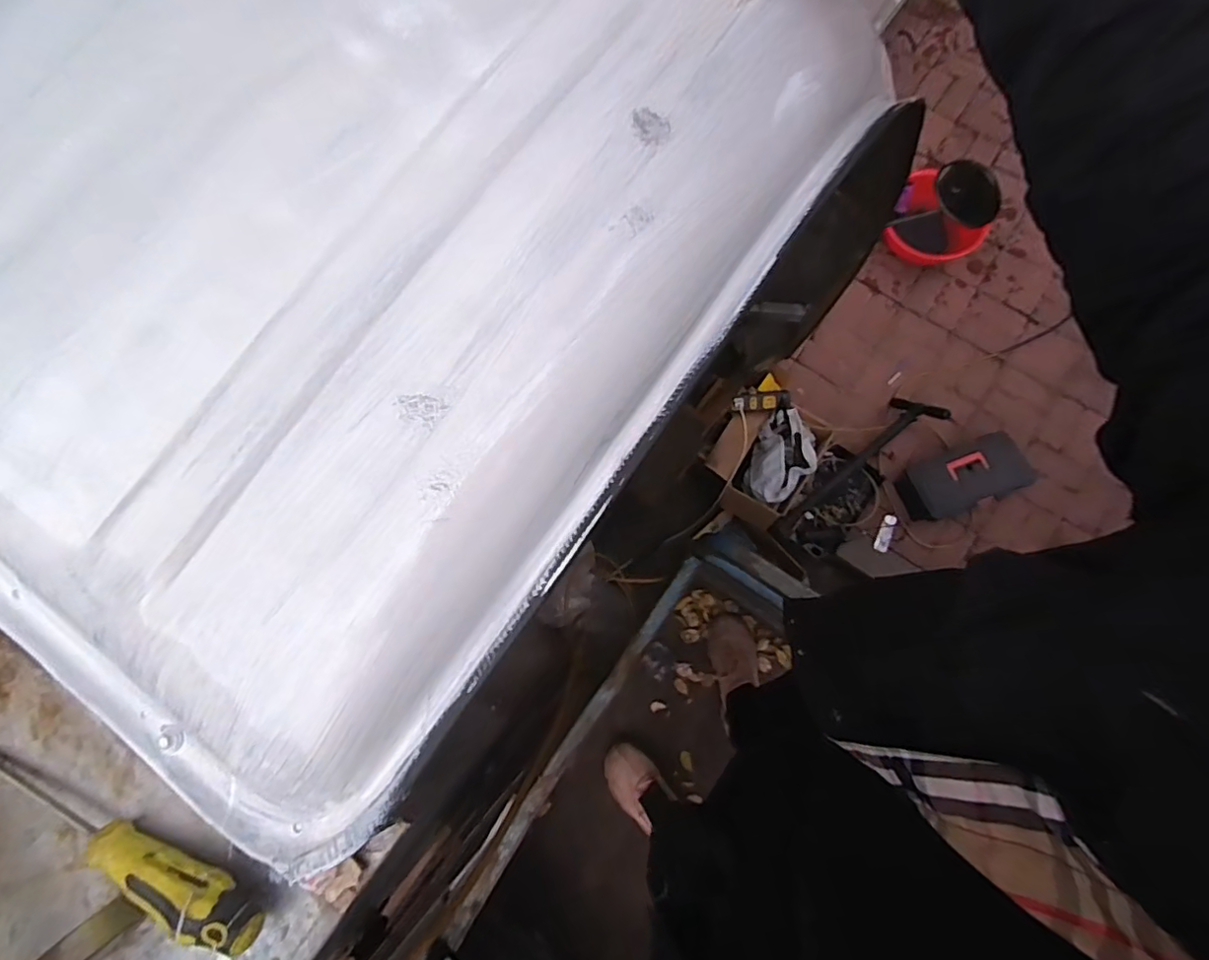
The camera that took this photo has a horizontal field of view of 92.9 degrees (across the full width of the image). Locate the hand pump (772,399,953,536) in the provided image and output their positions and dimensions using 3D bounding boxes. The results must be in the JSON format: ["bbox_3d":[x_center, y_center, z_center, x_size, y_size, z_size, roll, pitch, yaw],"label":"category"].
[{"bbox_3d":[0.781,-0.064,1.819,0.661,0.145,0.144,-35,78,-8],"label":"hand pump"}]

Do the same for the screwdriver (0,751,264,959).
[{"bbox_3d":[-0.295,0.210,0.340,0.222,0.039,0.028,23,77,6],"label":"screwdriver"}]

